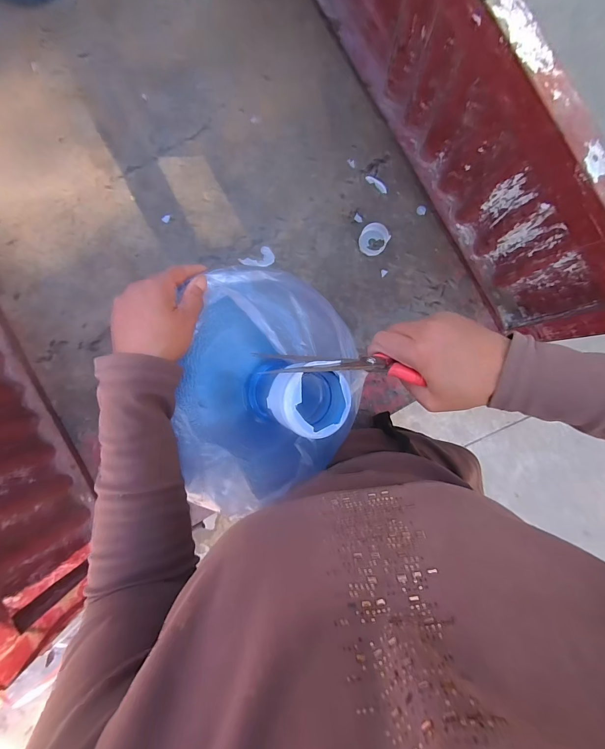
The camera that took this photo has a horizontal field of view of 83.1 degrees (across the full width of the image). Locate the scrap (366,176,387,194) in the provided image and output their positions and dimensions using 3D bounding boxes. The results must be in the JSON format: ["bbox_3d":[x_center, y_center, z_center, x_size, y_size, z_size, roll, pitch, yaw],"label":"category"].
[{"bbox_3d":[0.158,-0.403,0.721,0.054,0.006,0.016,41,92,1],"label":"scrap"}]

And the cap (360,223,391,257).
[{"bbox_3d":[0.149,-0.280,0.716,0.056,0.046,0.056,0,91,2],"label":"cap"}]

